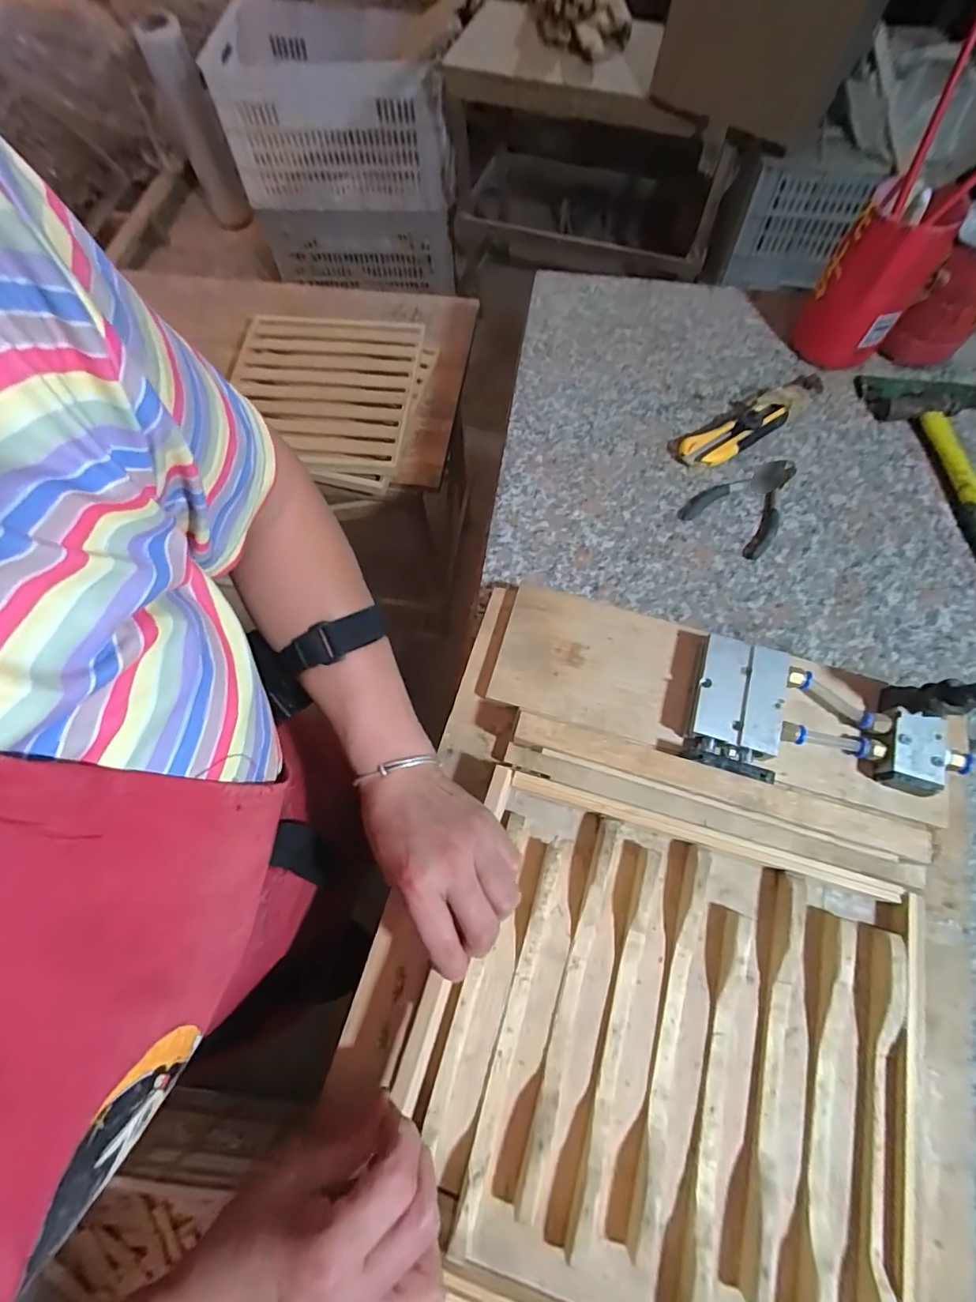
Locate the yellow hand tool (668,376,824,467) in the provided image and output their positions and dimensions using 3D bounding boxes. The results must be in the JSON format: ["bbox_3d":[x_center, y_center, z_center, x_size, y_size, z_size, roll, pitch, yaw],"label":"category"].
[{"bbox_3d":[0.278,-0.246,0.547,0.180,0.023,0.050,-32,71,-10],"label":"yellow hand tool"}]

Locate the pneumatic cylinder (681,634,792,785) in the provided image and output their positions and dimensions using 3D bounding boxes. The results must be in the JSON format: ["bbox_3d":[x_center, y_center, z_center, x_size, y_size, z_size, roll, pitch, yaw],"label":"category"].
[{"bbox_3d":[0.190,0.045,0.398,0.064,0.024,0.102,17,71,8],"label":"pneumatic cylinder"}]

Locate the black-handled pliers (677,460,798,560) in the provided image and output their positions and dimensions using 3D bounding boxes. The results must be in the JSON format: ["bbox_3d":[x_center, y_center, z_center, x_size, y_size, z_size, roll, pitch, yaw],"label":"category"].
[{"bbox_3d":[0.266,-0.157,0.526,0.086,0.007,0.125,39,75,15],"label":"black-handled pliers"}]

